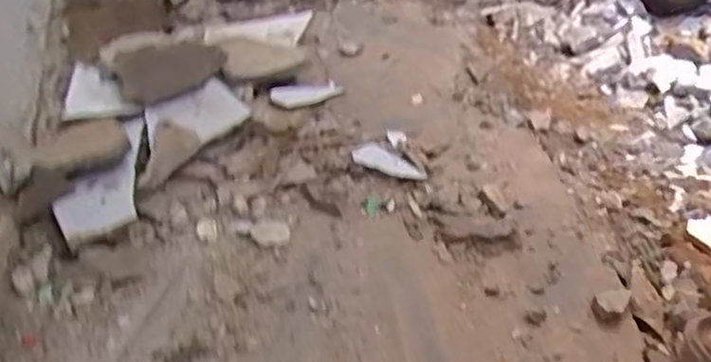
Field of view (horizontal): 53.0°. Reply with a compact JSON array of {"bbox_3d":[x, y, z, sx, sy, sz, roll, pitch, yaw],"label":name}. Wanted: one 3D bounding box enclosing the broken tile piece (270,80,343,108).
[{"bbox_3d":[-0.061,-0.113,0.911,0.090,0.019,0.029,-9,40,-11],"label":"broken tile piece"}]

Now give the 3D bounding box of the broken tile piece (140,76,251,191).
[{"bbox_3d":[-0.216,-0.066,0.882,0.162,0.010,0.093,-39,65,-23],"label":"broken tile piece"}]

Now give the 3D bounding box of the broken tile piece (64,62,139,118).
[{"bbox_3d":[-0.363,-0.114,0.964,0.075,0.009,0.164,-37,46,-18],"label":"broken tile piece"}]

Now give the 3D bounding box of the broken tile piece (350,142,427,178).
[{"bbox_3d":[0.040,-0.021,0.828,0.086,0.008,0.030,23,77,9],"label":"broken tile piece"}]

